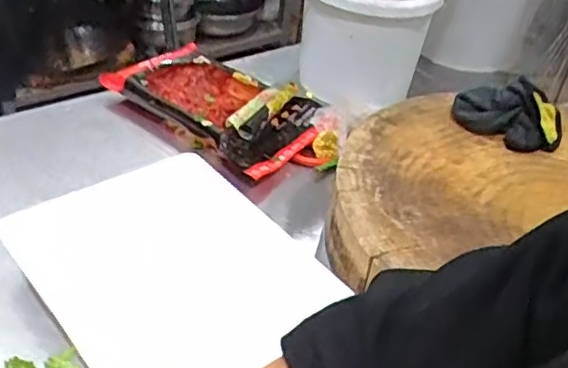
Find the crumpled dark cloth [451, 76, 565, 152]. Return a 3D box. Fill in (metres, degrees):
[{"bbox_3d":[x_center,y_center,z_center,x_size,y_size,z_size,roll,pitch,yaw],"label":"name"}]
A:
[{"bbox_3d":[0.268,-0.083,0.739,0.134,0.062,0.055,9,38,1],"label":"crumpled dark cloth"}]

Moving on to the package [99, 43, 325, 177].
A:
[{"bbox_3d":[-0.101,-0.120,0.906,0.299,0.053,0.182,27,42,24],"label":"package"}]

